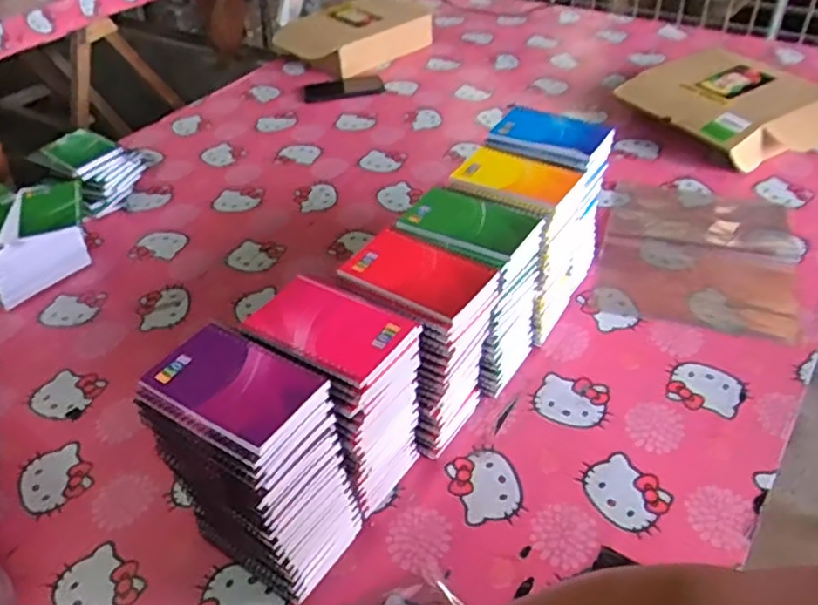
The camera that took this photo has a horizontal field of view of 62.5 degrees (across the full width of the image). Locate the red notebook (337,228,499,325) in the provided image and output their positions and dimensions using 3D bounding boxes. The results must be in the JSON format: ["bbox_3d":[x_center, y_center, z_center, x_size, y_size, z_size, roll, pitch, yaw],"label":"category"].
[{"bbox_3d":[0.010,-0.031,0.644,0.129,0.010,0.092,24,49,28],"label":"red notebook"}]

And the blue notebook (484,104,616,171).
[{"bbox_3d":[0.168,-0.206,0.817,0.131,0.021,0.104,17,46,22],"label":"blue notebook"}]

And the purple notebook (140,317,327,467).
[{"bbox_3d":[-0.140,0.065,0.533,0.128,0.012,0.088,22,47,26],"label":"purple notebook"}]

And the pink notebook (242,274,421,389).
[{"bbox_3d":[-0.069,0.019,0.586,0.129,0.013,0.090,22,47,26],"label":"pink notebook"}]

